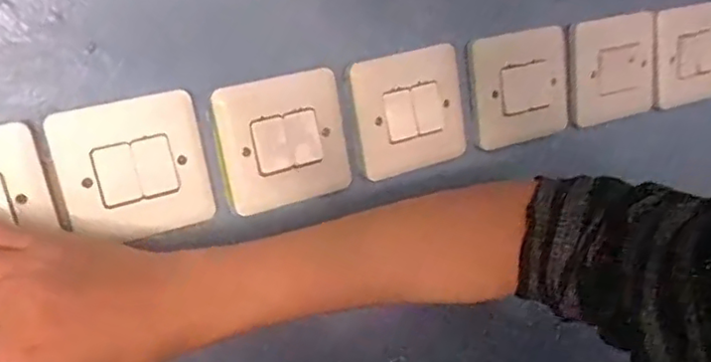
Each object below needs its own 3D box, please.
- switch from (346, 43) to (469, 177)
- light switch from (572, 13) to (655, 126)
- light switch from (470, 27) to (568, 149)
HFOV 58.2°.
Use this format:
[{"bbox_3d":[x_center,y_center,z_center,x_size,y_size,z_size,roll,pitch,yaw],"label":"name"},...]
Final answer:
[{"bbox_3d":[0.037,-0.042,0.424,0.081,0.085,0.007,-14,15,-19],"label":"switch"},{"bbox_3d":[0.197,-0.084,0.483,0.080,0.074,0.008,-15,15,-24],"label":"light switch"},{"bbox_3d":[0.120,-0.061,0.459,0.080,0.089,0.007,-15,15,-24],"label":"light switch"}]

